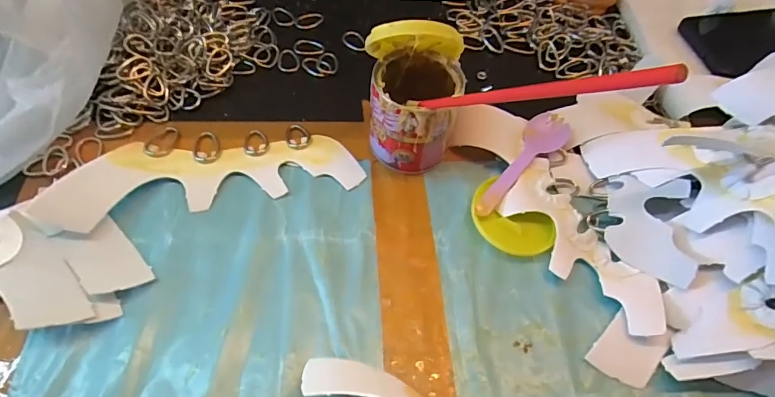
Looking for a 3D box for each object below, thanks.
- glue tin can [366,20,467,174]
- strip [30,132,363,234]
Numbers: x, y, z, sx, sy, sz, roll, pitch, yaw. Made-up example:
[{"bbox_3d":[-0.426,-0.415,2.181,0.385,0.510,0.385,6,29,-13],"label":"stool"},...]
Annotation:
[{"bbox_3d":[0.019,-0.073,0.330,0.066,0.104,0.067,2,57,-3],"label":"glue tin can"},{"bbox_3d":[-0.130,-0.021,0.333,0.215,0.020,0.065,-10,59,-10],"label":"strip"}]

